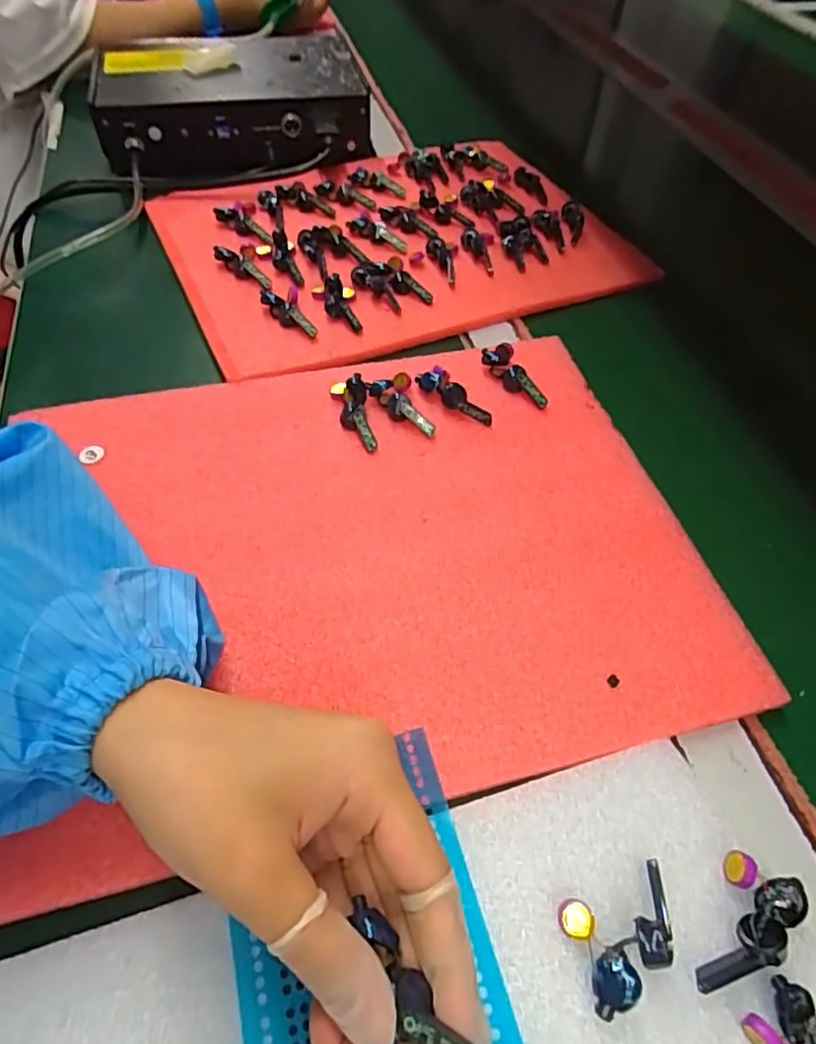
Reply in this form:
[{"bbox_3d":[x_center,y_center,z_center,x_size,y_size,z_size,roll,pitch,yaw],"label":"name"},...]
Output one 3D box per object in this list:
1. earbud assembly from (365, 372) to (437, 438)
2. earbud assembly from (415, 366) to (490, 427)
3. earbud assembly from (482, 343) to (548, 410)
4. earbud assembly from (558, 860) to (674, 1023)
[{"bbox_3d":[-0.004,-0.070,0.367,0.026,0.013,0.047,-17,56,-16],"label":"earbud assembly"},{"bbox_3d":[0.029,-0.077,0.374,0.054,0.013,0.015,39,59,23],"label":"earbud assembly"},{"bbox_3d":[0.071,-0.093,0.391,0.019,0.012,0.054,-27,59,-23],"label":"earbud assembly"},{"bbox_3d":[0.076,0.143,0.211,0.040,0.015,0.033,-14,55,-15],"label":"earbud assembly"}]

